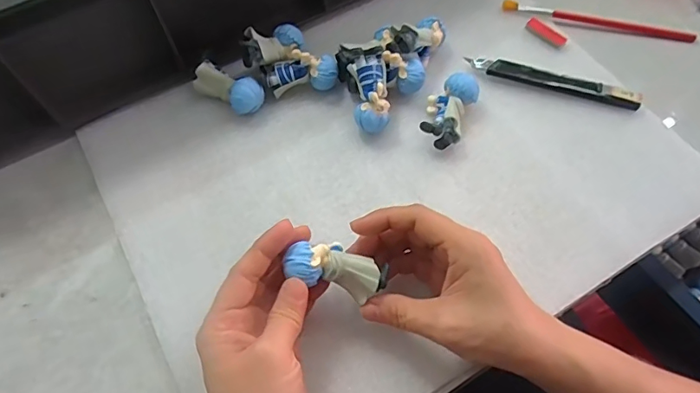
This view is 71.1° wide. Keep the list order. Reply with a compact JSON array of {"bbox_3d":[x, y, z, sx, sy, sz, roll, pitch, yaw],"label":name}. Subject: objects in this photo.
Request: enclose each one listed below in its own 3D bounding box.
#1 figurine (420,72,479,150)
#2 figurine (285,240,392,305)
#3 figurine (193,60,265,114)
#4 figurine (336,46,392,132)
[{"bbox_3d":[0.078,-0.068,0.384,0.034,0.026,0.058,19,66,11],"label":"figurine"},{"bbox_3d":[-0.008,0.041,0.296,0.061,0.020,0.030,18,64,-9],"label":"figurine"},{"bbox_3d":[-0.096,-0.086,0.395,0.056,0.028,0.024,28,68,15],"label":"figurine"},{"bbox_3d":[0.011,-0.086,0.386,0.034,0.043,0.072,-8,64,-2],"label":"figurine"}]

